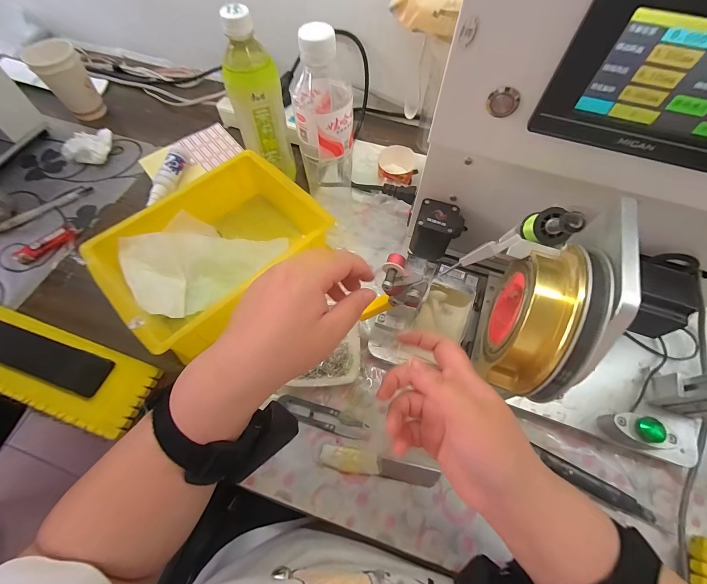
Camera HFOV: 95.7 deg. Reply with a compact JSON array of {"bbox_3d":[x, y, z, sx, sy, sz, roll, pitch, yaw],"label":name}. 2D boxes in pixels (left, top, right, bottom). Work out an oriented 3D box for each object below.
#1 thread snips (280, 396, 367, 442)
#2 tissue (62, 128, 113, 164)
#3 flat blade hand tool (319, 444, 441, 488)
[{"bbox_3d":[-0.035,0.136,0.351,0.099,0.005,0.023,16,64,8],"label":"thread snips"},{"bbox_3d":[-0.428,-0.238,0.518,0.060,0.031,0.055,1,63,0],"label":"tissue"},{"bbox_3d":[0.027,0.178,0.327,0.120,0.013,0.021,10,63,4],"label":"flat blade hand tool"}]

